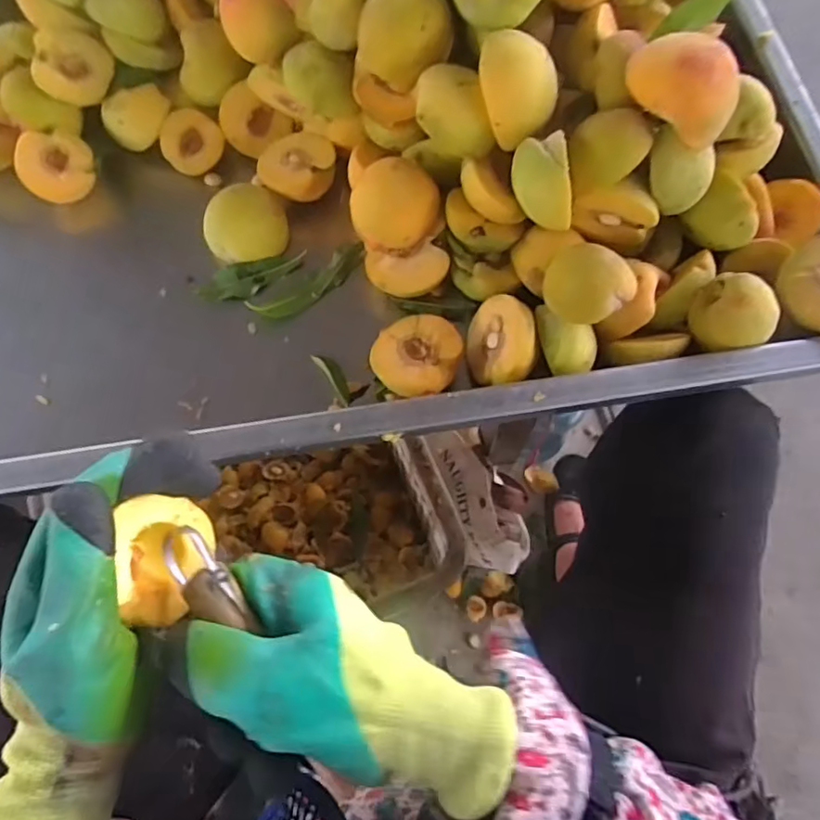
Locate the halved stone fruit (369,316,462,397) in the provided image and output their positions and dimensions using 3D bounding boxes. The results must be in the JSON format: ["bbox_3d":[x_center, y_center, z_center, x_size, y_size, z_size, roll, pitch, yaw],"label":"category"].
[{"bbox_3d":[0.004,-0.037,0.427,0.061,0.030,0.062,26,72,10],"label":"halved stone fruit"}]

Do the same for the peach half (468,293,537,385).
[{"bbox_3d":[0.071,-0.048,0.421,0.029,0.063,0.060,6,104,-31],"label":"peach half"}]

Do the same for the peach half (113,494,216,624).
[{"bbox_3d":[-0.126,0.073,0.287,0.028,0.050,0.055,-6,72,34],"label":"peach half"}]

